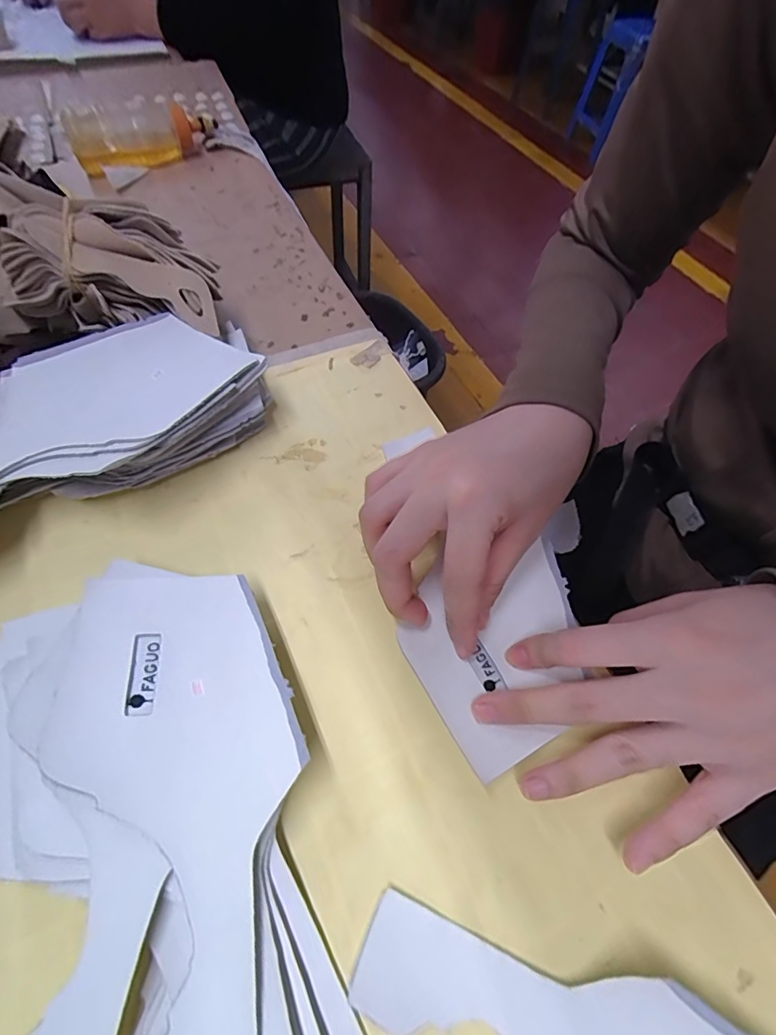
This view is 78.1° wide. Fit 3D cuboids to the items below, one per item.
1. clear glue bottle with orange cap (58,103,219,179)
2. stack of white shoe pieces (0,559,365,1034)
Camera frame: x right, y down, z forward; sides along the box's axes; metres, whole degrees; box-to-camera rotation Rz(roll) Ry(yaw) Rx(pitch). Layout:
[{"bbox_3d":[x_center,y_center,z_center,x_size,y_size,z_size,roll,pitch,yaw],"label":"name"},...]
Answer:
[{"bbox_3d":[-0.248,-0.392,0.489,0.141,0.048,0.048,-18,61,-14],"label":"clear glue bottle with orange cap"},{"bbox_3d":[-0.092,0.116,0.190,0.121,0.031,0.213,-20,61,-15],"label":"stack of white shoe pieces"}]

